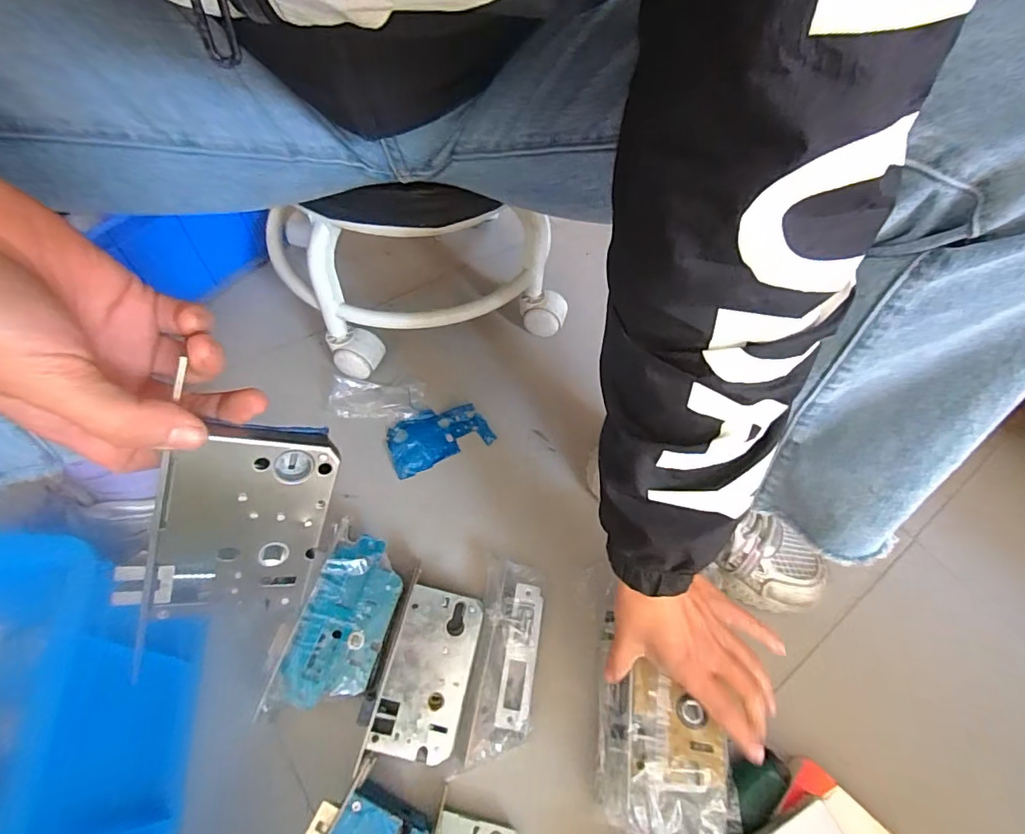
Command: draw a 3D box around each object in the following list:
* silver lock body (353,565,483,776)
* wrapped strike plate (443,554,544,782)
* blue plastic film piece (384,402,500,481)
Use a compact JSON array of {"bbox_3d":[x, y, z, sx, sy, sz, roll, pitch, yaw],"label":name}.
[{"bbox_3d":[-0.073,0.207,0.418,0.075,0.017,0.130,12,59,3],"label":"silver lock body"},{"bbox_3d":[-0.007,0.210,0.440,0.055,0.021,0.167,8,59,1],"label":"wrapped strike plate"},{"bbox_3d":[-0.083,0.018,0.562,0.111,0.011,0.065,-21,63,-16],"label":"blue plastic film piece"}]

